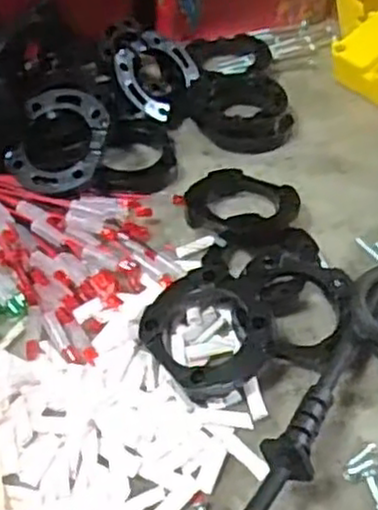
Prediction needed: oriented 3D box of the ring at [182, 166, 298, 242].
[{"bbox_3d":[0.026,-0.025,0.374,0.055,0.017,0.048,32,53,24],"label":"ring"}]

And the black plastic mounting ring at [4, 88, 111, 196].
[{"bbox_3d":[-0.067,-0.060,0.381,0.049,0.013,0.059,12,75,15],"label":"black plastic mounting ring"}]

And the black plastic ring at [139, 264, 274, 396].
[{"bbox_3d":[0.008,0.032,0.314,0.047,0.015,0.058,-43,59,2],"label":"black plastic ring"}]

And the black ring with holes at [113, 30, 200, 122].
[{"bbox_3d":[-0.019,-0.110,0.430,0.050,0.010,0.055,11,70,-31],"label":"black ring with holes"}]

